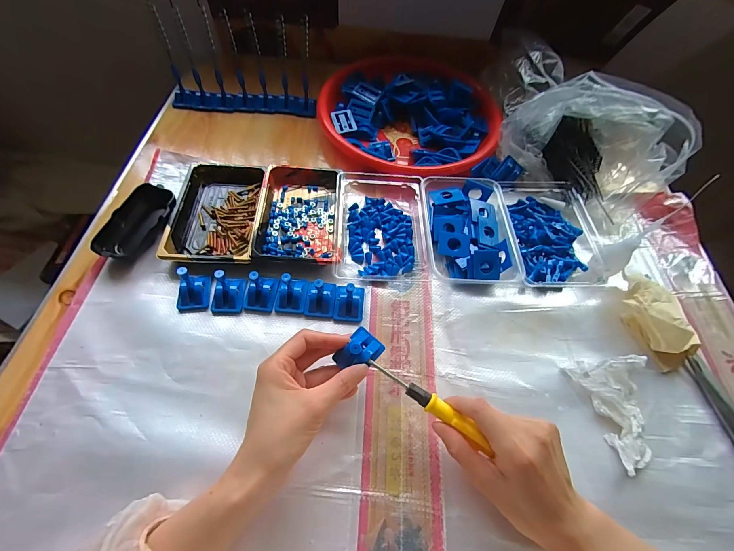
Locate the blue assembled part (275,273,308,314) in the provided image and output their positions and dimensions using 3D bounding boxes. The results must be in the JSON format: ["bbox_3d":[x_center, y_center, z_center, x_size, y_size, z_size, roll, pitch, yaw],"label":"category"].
[{"bbox_3d":[-0.087,0.015,0.369,0.034,0.044,0.042,7,60,0],"label":"blue assembled part"}]

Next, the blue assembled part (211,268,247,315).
[{"bbox_3d":[-0.160,0.017,0.362,0.036,0.043,0.038,0,60,-4],"label":"blue assembled part"}]

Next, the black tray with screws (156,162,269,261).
[{"bbox_3d":[-0.193,-0.087,0.424,0.108,0.021,0.163,2,60,-3],"label":"black tray with screws"}]

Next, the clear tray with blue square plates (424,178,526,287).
[{"bbox_3d":[0.130,-0.061,0.429,0.108,0.033,0.155,0,60,-4],"label":"clear tray with blue square plates"}]

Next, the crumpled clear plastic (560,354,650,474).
[{"bbox_3d":[0.259,0.131,0.322,0.058,0.044,0.104,-12,61,-11],"label":"crumpled clear plastic"}]

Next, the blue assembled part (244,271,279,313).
[{"bbox_3d":[-0.123,0.014,0.366,0.034,0.042,0.037,9,60,1],"label":"blue assembled part"}]

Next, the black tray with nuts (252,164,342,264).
[{"bbox_3d":[-0.091,-0.086,0.434,0.100,0.026,0.162,3,60,-3],"label":"black tray with nuts"}]

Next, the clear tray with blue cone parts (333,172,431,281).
[{"bbox_3d":[0.018,-0.078,0.435,0.117,0.031,0.176,-1,60,-5],"label":"clear tray with blue cone parts"}]

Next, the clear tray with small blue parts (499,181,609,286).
[{"bbox_3d":[0.250,-0.072,0.446,0.108,0.033,0.185,-2,60,-5],"label":"clear tray with small blue parts"}]

